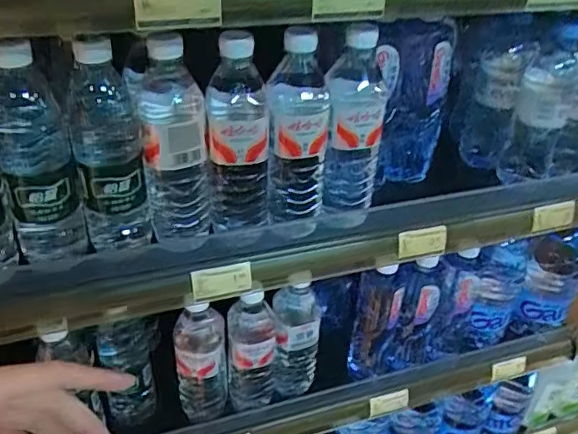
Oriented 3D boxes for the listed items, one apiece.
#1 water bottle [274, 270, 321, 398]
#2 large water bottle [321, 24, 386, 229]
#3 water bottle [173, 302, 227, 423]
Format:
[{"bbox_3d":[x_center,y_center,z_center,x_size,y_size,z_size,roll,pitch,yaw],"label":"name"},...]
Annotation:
[{"bbox_3d":[0.010,0.178,0.802,0.066,0.203,0.062,0,36,-4],"label":"water bottle"},{"bbox_3d":[0.071,-0.094,0.622,0.064,0.208,0.072,8,36,8],"label":"large water bottle"},{"bbox_3d":[-0.119,0.198,0.756,0.064,0.165,0.057,-3,36,-8],"label":"water bottle"}]

